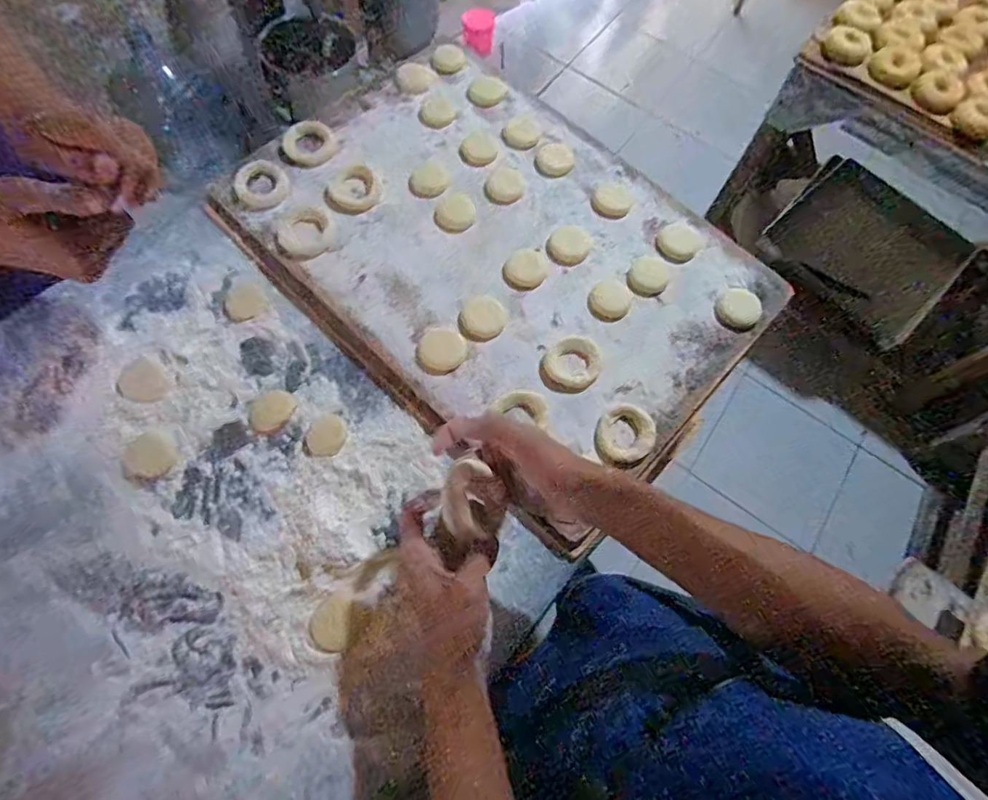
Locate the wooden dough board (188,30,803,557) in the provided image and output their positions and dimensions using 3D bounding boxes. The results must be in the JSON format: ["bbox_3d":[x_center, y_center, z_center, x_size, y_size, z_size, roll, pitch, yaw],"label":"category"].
[{"bbox_3d":[0.012,-0.191,0.611,0.420,0.019,0.585,-43,78,-15],"label":"wooden dough board"}]

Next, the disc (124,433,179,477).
[{"bbox_3d":[-0.341,0.054,0.510,0.046,0.004,0.046,1,71,-2],"label":"disc"}]

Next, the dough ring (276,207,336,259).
[{"bbox_3d":[-0.215,-0.192,0.594,0.063,0.009,0.059,1,71,-2],"label":"dough ring"}]

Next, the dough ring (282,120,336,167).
[{"bbox_3d":[-0.229,-0.320,0.642,0.062,0.013,0.071,-21,73,-9],"label":"dough ring"}]

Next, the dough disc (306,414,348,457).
[{"bbox_3d":[-0.173,0.036,0.533,0.040,0.004,0.044,1,71,-2],"label":"dough disc"}]

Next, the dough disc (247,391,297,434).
[{"bbox_3d":[-0.232,0.012,0.537,0.048,0.004,0.043,-25,74,-10],"label":"dough disc"}]

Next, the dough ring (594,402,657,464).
[{"bbox_3d":[0.133,0.034,0.530,0.066,0.011,0.059,-17,72,-8],"label":"dough ring"}]

